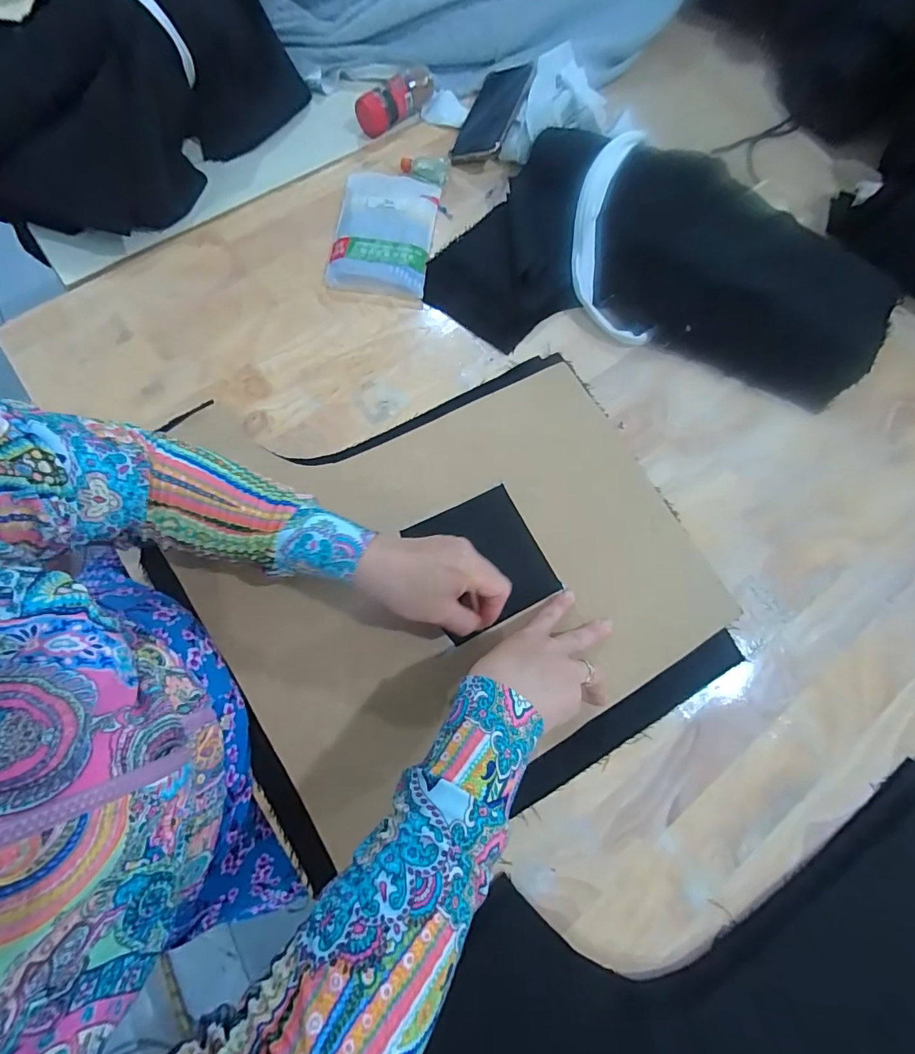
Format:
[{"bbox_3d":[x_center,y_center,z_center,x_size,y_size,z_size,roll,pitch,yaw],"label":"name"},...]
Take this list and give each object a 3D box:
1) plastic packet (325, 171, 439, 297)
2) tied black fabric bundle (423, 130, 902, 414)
[{"bbox_3d":[-0.086,-0.353,0.541,0.112,0.024,0.176,8,73,1],"label":"plastic packet"},{"bbox_3d":[0.230,-0.304,0.500,0.461,0.080,0.266,12,73,2],"label":"tied black fabric bundle"}]

